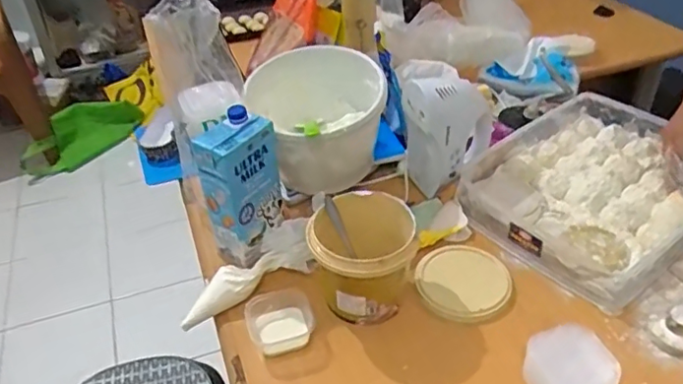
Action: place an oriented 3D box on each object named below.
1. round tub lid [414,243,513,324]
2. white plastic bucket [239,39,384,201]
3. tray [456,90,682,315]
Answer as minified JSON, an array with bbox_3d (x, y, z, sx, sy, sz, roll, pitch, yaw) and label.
[{"bbox_3d":[0.161,0.117,0.764,0.118,0.015,0.123,-2,38,2],"label":"round tub lid"},{"bbox_3d":[-0.034,-0.098,0.870,0.196,0.167,0.184,-2,38,2],"label":"white plastic bucket"},{"bbox_3d":[0.388,-0.016,0.871,0.385,0.059,0.296,-31,46,-31],"label":"tray"}]

